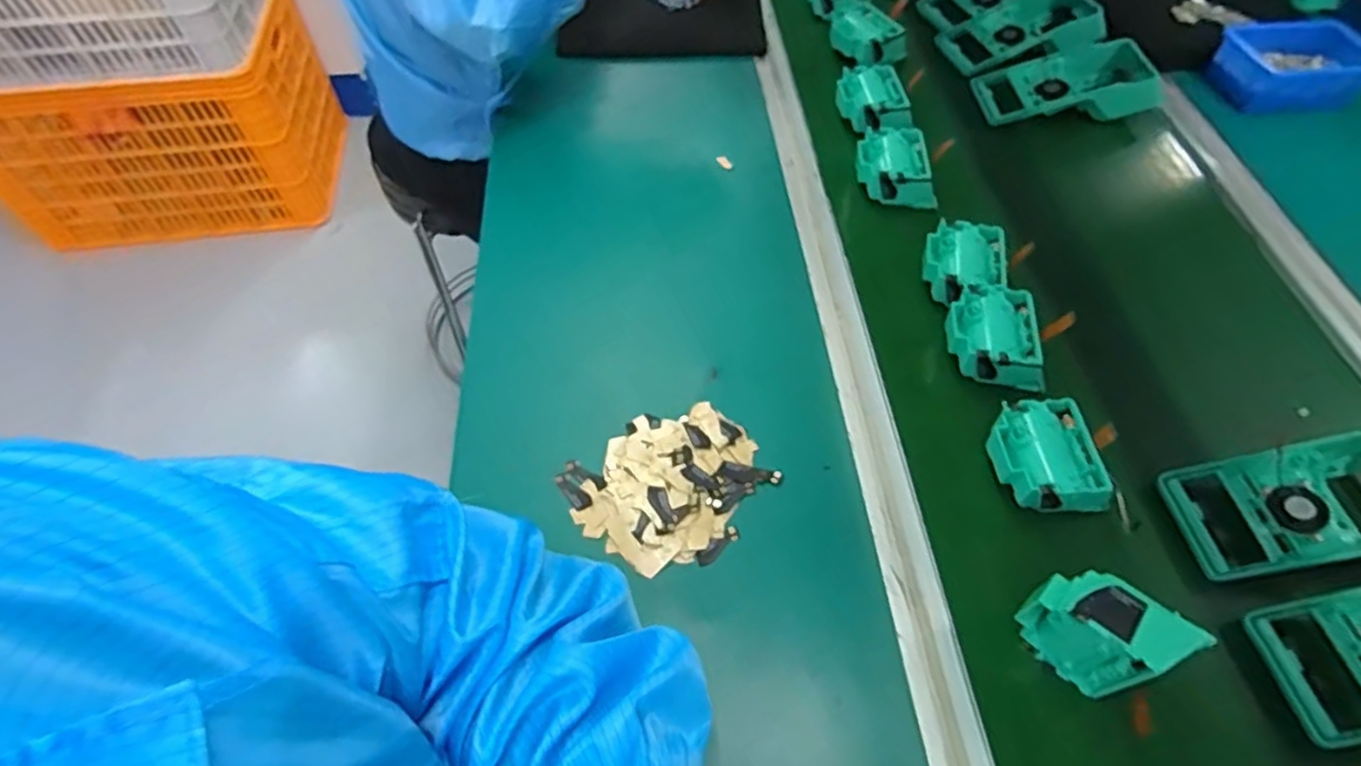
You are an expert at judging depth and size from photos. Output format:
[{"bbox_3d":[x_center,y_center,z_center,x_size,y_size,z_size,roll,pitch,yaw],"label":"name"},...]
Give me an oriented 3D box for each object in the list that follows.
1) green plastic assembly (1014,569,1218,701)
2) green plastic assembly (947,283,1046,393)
[{"bbox_3d":[0.250,0.147,0.408,0.049,0.069,0.071,-30,60,-18],"label":"green plastic assembly"},{"bbox_3d":[0.252,-0.038,0.556,0.070,0.030,0.079,1,55,2],"label":"green plastic assembly"}]

